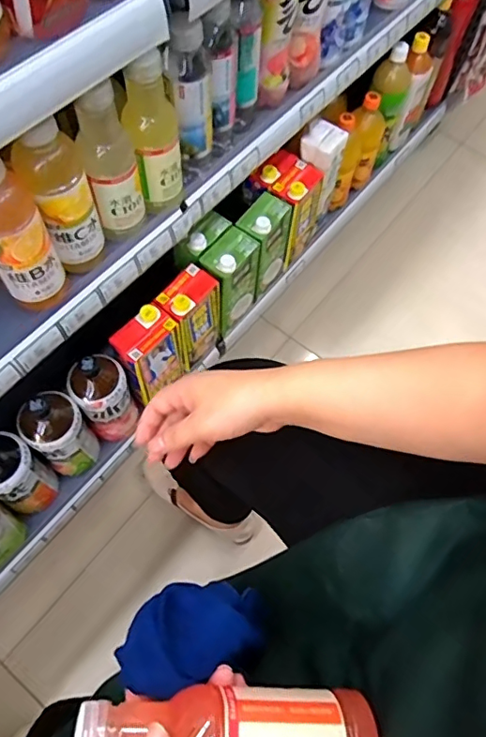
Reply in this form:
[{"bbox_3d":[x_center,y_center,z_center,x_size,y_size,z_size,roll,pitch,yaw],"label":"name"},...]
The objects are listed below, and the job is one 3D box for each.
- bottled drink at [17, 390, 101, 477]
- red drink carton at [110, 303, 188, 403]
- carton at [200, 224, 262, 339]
[{"bbox_3d":[-0.273,0.094,0.783,0.083,0.204,0.079,1,64,-2],"label":"bottled drink"},{"bbox_3d":[-0.150,-0.022,0.842,0.064,0.162,0.099,37,68,14],"label":"red drink carton"},{"bbox_3d":[-0.022,-0.156,0.912,0.070,0.164,0.101,32,67,12],"label":"carton"}]

